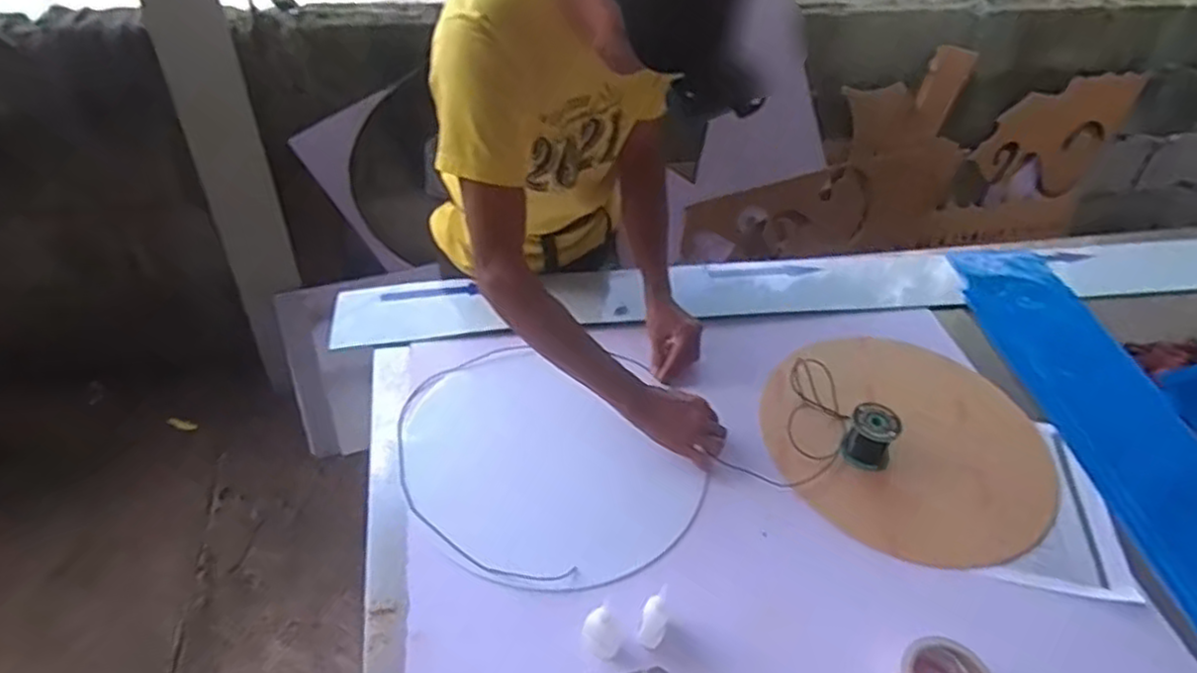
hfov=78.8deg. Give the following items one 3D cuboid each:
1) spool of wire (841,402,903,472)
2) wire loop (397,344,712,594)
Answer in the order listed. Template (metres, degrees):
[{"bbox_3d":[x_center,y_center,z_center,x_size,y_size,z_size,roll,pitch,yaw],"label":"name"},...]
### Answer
[{"bbox_3d":[0.374,0.137,1.001,0.060,0.066,0.061,3,45,-3],"label":"spool of wire"},{"bbox_3d":[-0.071,0.157,0.987,0.377,0.013,0.408,0,44,0],"label":"wire loop"}]

